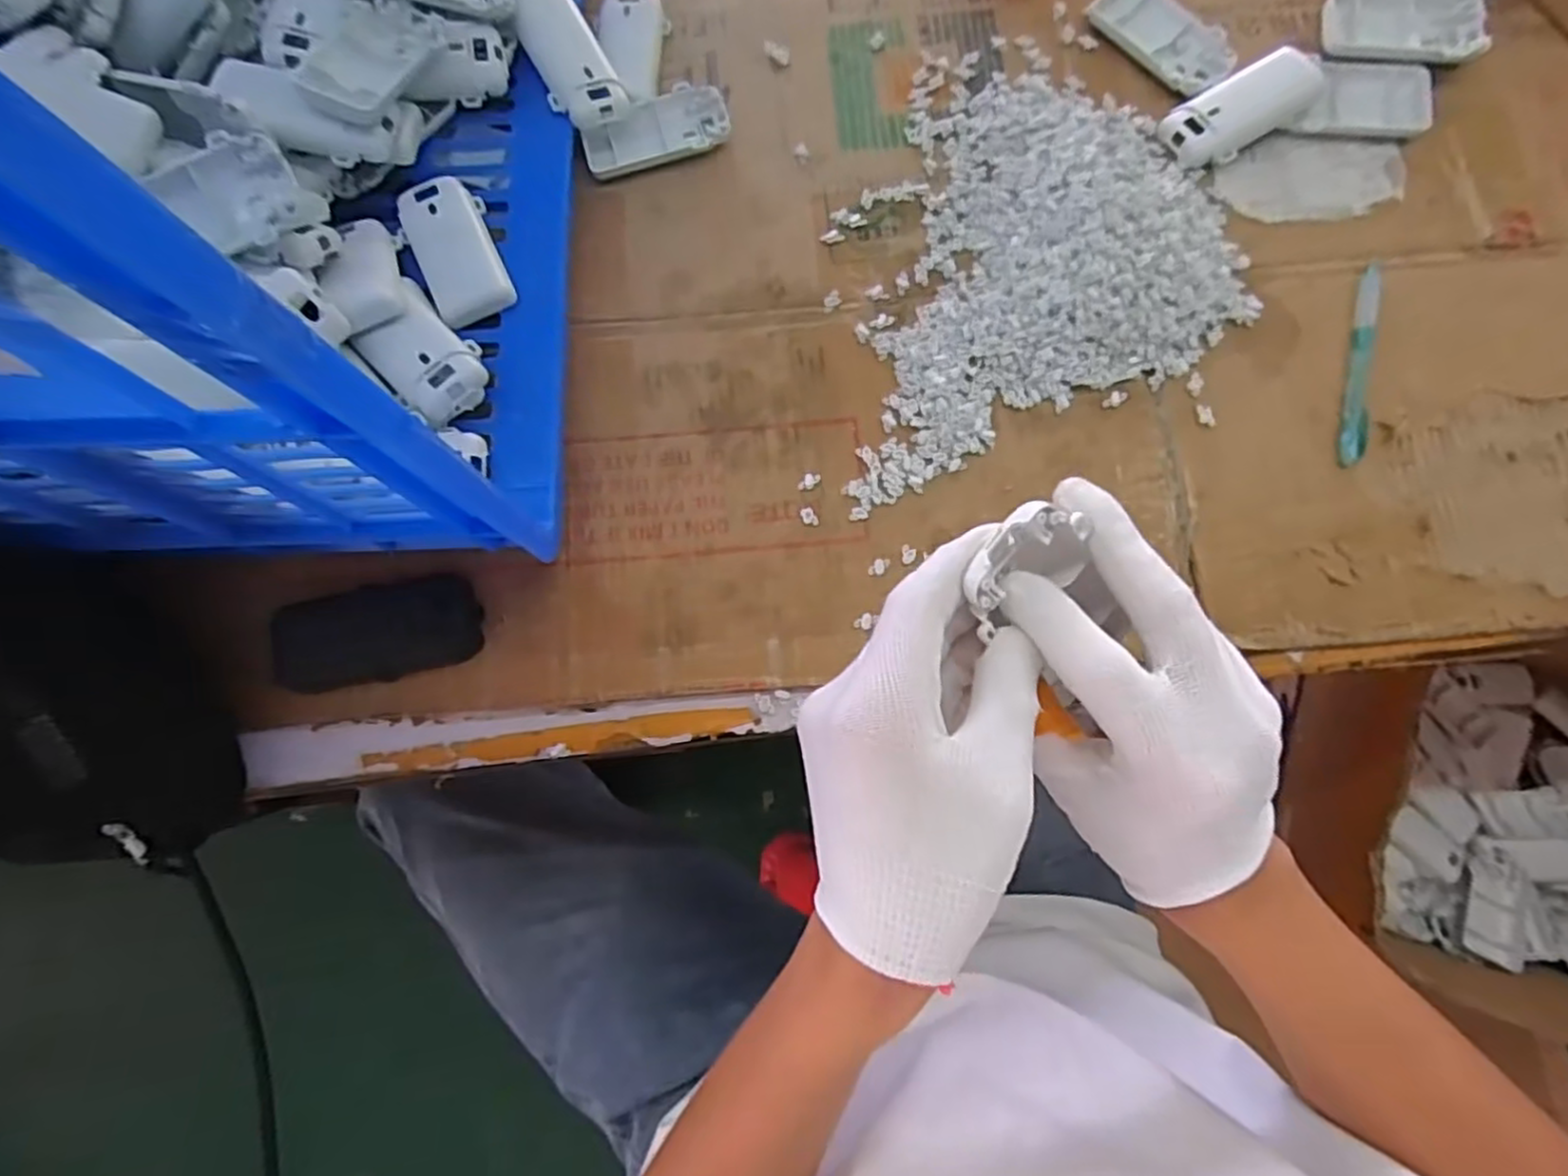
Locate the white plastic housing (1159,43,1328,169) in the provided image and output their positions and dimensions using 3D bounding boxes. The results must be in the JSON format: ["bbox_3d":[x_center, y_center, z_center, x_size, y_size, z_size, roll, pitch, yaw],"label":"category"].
[{"bbox_3d":[0.291,-0.305,0.461,0.100,0.016,0.045,-29,78,-5],"label":"white plastic housing"}]

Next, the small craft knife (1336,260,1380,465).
[{"bbox_3d":[0.343,-0.134,0.436,0.013,0.008,0.125,10,78,3],"label":"small craft knife"}]

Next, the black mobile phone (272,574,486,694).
[{"bbox_3d":[-0.233,0.026,0.421,0.111,0.008,0.053,-9,95,-7],"label":"black mobile phone"}]

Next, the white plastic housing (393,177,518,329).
[{"bbox_3d":[-0.198,-0.201,0.437,0.051,0.014,0.096,-22,78,-4],"label":"white plastic housing"}]

